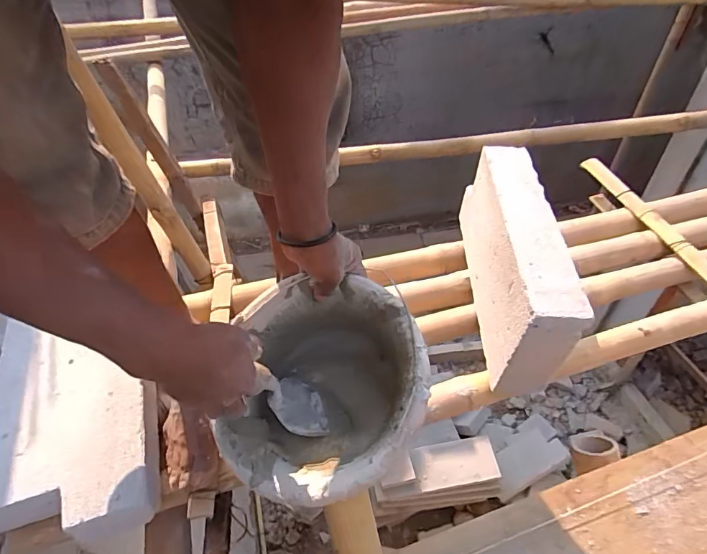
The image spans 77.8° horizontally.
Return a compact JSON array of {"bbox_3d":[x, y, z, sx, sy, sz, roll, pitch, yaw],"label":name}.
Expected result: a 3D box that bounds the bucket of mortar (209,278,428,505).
[{"bbox_3d":[-0.035,0.146,0.584,0.250,0.194,0.253,-2,70,7],"label":"bucket of mortar"}]

